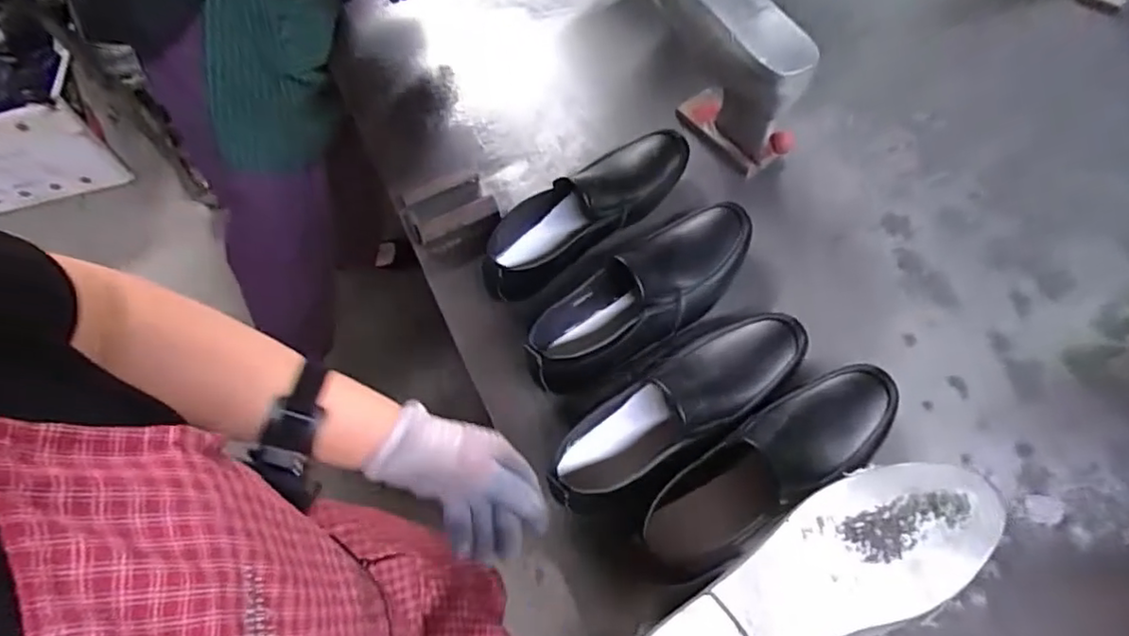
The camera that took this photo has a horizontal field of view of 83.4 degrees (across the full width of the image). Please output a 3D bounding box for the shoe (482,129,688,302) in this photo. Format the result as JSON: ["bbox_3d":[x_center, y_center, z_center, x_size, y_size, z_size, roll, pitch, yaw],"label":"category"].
[{"bbox_3d":[0.029,-0.136,0.756,0.298,0.076,0.091,-34,65,-13],"label":"shoe"}]

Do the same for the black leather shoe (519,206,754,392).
[{"bbox_3d":[0.091,-0.030,0.695,0.299,0.080,0.104,-36,65,-14],"label":"black leather shoe"}]

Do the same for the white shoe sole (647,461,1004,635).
[{"bbox_3d":[0.170,0.182,0.433,0.284,0.027,0.089,-25,63,-9],"label":"white shoe sole"}]

